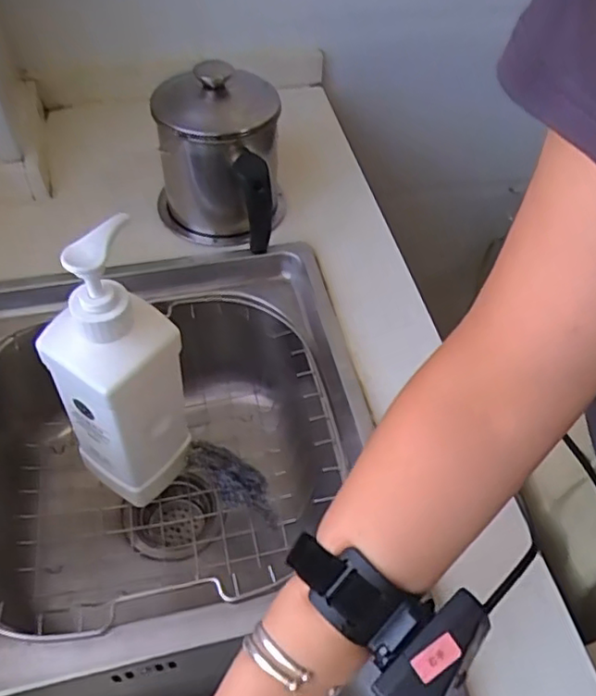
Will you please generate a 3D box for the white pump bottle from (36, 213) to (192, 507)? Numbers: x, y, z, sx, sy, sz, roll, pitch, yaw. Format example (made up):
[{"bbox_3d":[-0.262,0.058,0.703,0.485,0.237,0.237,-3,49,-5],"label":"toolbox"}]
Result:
[{"bbox_3d":[-0.140,0.021,0.490,0.066,0.261,0.080,34,58,19],"label":"white pump bottle"}]

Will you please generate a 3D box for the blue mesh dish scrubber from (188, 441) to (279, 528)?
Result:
[{"bbox_3d":[-0.058,0.126,0.594,0.106,0.027,0.042,39,57,-1],"label":"blue mesh dish scrubber"}]

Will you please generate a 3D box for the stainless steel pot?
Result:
[{"bbox_3d":[-0.080,-0.177,0.613,0.126,0.146,0.134,-2,53,-6],"label":"stainless steel pot"}]

